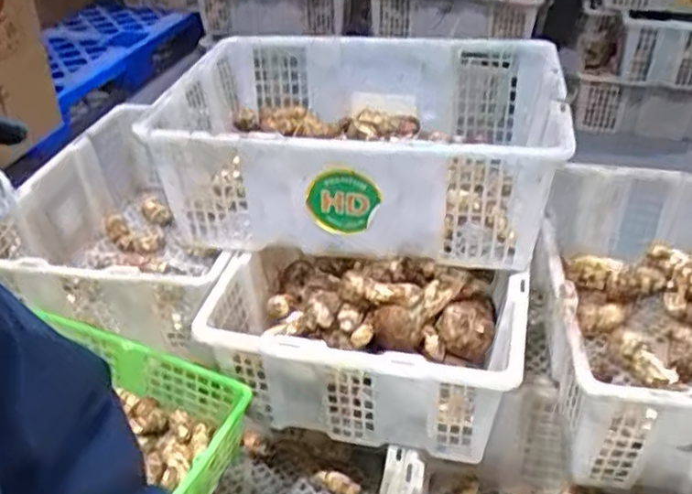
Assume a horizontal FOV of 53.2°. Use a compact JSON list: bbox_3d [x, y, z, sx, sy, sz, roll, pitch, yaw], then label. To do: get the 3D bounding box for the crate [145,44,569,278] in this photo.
[{"bbox_3d":[0.023,-0.136,0.875,0.458,0.155,0.320,5,36,9],"label":"crate"}]

